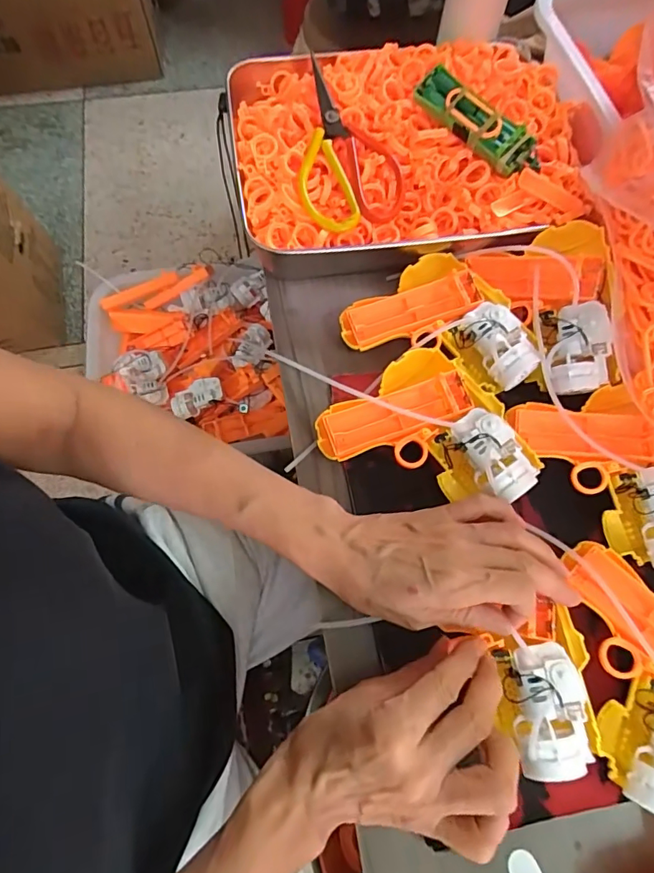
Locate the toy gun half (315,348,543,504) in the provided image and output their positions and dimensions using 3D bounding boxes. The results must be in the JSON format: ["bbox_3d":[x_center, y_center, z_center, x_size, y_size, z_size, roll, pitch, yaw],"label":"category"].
[{"bbox_3d":[0.074,0.005,0.357,0.121,0.033,0.131,-33,73,-14],"label":"toy gun half"}]

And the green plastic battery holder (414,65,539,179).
[{"bbox_3d":[0.126,-0.265,0.407,0.034,0.030,0.118,-41,75,-16],"label":"green plastic battery holder"}]

